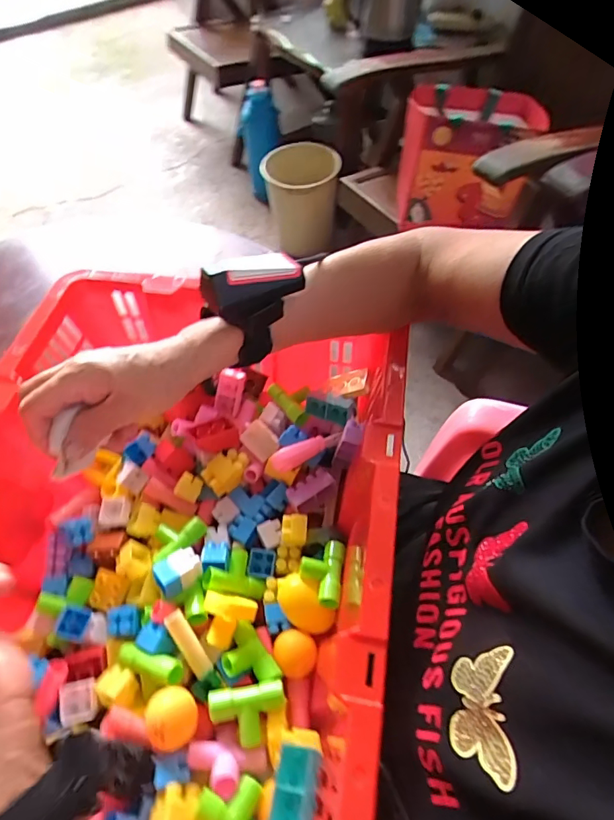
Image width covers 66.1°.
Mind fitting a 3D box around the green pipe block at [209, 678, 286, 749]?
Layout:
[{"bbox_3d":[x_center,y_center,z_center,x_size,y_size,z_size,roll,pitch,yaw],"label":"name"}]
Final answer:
[{"bbox_3d":[-0.046,0.236,0.366,0.057,0.015,0.039,-9,57,-3],"label":"green pipe block"}]

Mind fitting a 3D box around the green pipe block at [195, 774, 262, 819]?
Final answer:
[{"bbox_3d":[-0.047,0.279,0.327,0.055,0.014,0.039,30,39,9],"label":"green pipe block"}]

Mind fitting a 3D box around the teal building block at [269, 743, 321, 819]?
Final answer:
[{"bbox_3d":[-0.008,0.245,0.305,0.027,0.020,0.048,5,57,7],"label":"teal building block"}]

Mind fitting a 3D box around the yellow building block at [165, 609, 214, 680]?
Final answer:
[{"bbox_3d":[-0.100,0.197,0.399,0.017,0.007,0.058,-32,87,-17],"label":"yellow building block"}]

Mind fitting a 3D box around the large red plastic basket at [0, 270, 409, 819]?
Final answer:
[{"bbox_3d":[-0.112,0.109,0.397,0.347,0.146,0.456,6,57,7],"label":"large red plastic basket"}]

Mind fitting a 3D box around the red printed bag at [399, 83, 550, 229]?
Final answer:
[{"bbox_3d":[0.337,-0.538,1.016,0.260,0.204,0.204,8,58,9],"label":"red printed bag"}]

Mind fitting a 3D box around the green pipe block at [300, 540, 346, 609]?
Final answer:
[{"bbox_3d":[0.013,0.147,0.429,0.037,0.023,0.061,6,57,7],"label":"green pipe block"}]

